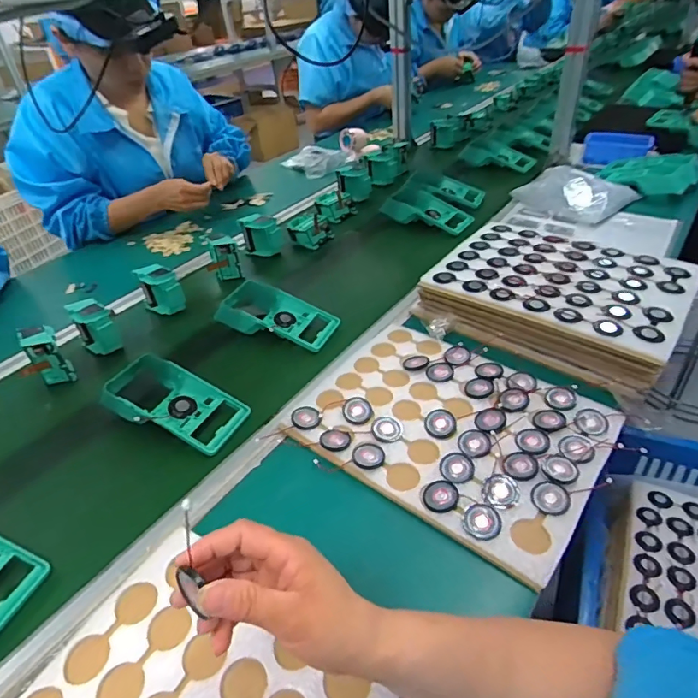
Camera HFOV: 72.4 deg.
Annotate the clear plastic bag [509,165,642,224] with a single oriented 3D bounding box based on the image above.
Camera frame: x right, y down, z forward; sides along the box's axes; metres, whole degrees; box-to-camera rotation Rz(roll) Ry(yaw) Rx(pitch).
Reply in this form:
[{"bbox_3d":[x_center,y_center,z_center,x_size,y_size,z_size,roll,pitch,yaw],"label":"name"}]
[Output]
[{"bbox_3d":[0.449,-0.316,0.986,0.142,0.063,0.210,-25,43,-23],"label":"clear plastic bag"}]

